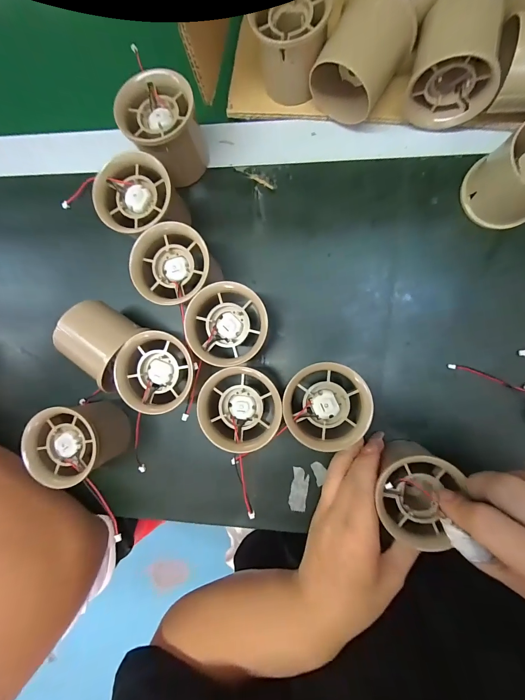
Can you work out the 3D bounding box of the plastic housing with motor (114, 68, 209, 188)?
[{"bbox_3d":[-0.070,-0.165,0.232,0.051,0.052,0.054,0,89,7],"label":"plastic housing with motor"}]

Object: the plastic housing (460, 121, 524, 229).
[{"bbox_3d":[0.180,-0.121,0.205,0.063,0.044,0.052,-31,85,5],"label":"plastic housing"}]

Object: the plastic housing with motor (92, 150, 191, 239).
[{"bbox_3d":[-0.087,-0.110,0.233,0.052,0.052,0.053,0,89,7],"label":"plastic housing with motor"}]

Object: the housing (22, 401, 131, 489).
[{"bbox_3d":[-0.139,0.068,0.231,0.058,0.040,0.053,-26,86,5],"label":"housing"}]

